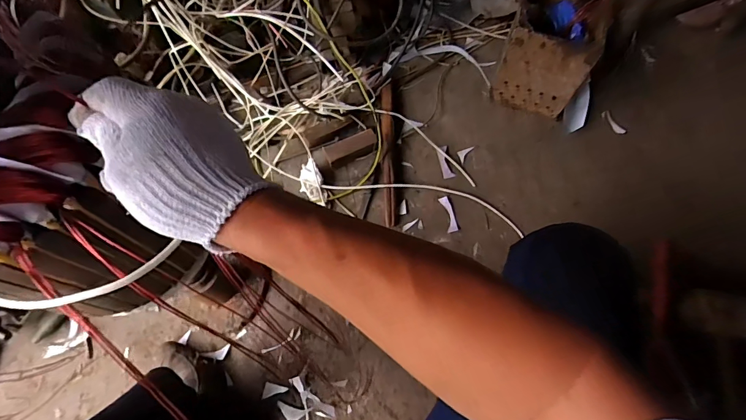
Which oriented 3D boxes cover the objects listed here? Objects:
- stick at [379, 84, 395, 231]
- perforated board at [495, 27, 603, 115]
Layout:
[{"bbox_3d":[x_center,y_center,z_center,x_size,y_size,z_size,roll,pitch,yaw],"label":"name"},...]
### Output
[{"bbox_3d":[0.037,-0.142,1.022,0.032,0.033,0.366,-2,69,0],"label":"stick"},{"bbox_3d":[0.388,-0.312,0.964,0.182,0.210,0.025,19,65,9],"label":"perforated board"}]

